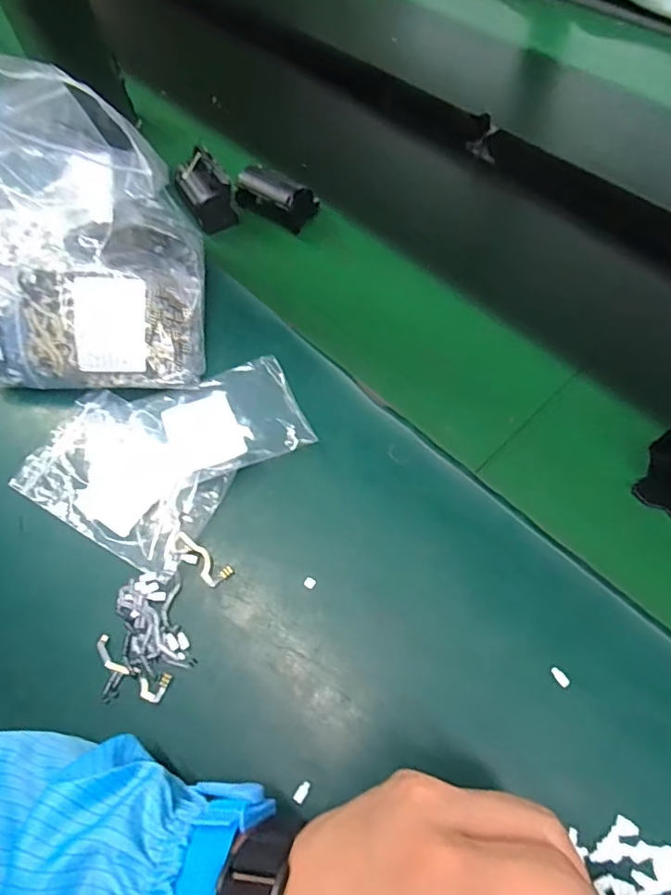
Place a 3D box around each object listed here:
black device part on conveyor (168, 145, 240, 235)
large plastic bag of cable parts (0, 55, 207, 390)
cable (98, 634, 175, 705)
[{"bbox_3d":[-0.125,-0.241,0.516,0.045,0.046,0.065,-29,60,-13],"label":"black device part on conveyor"},{"bbox_3d":[-0.209,-0.155,0.410,0.200,0.155,0.180,3,64,5],"label":"large plastic bag of cable parts"},{"bbox_3d":[-0.126,0.135,0.330,0.052,0.007,0.018,22,63,17],"label":"cable"}]

